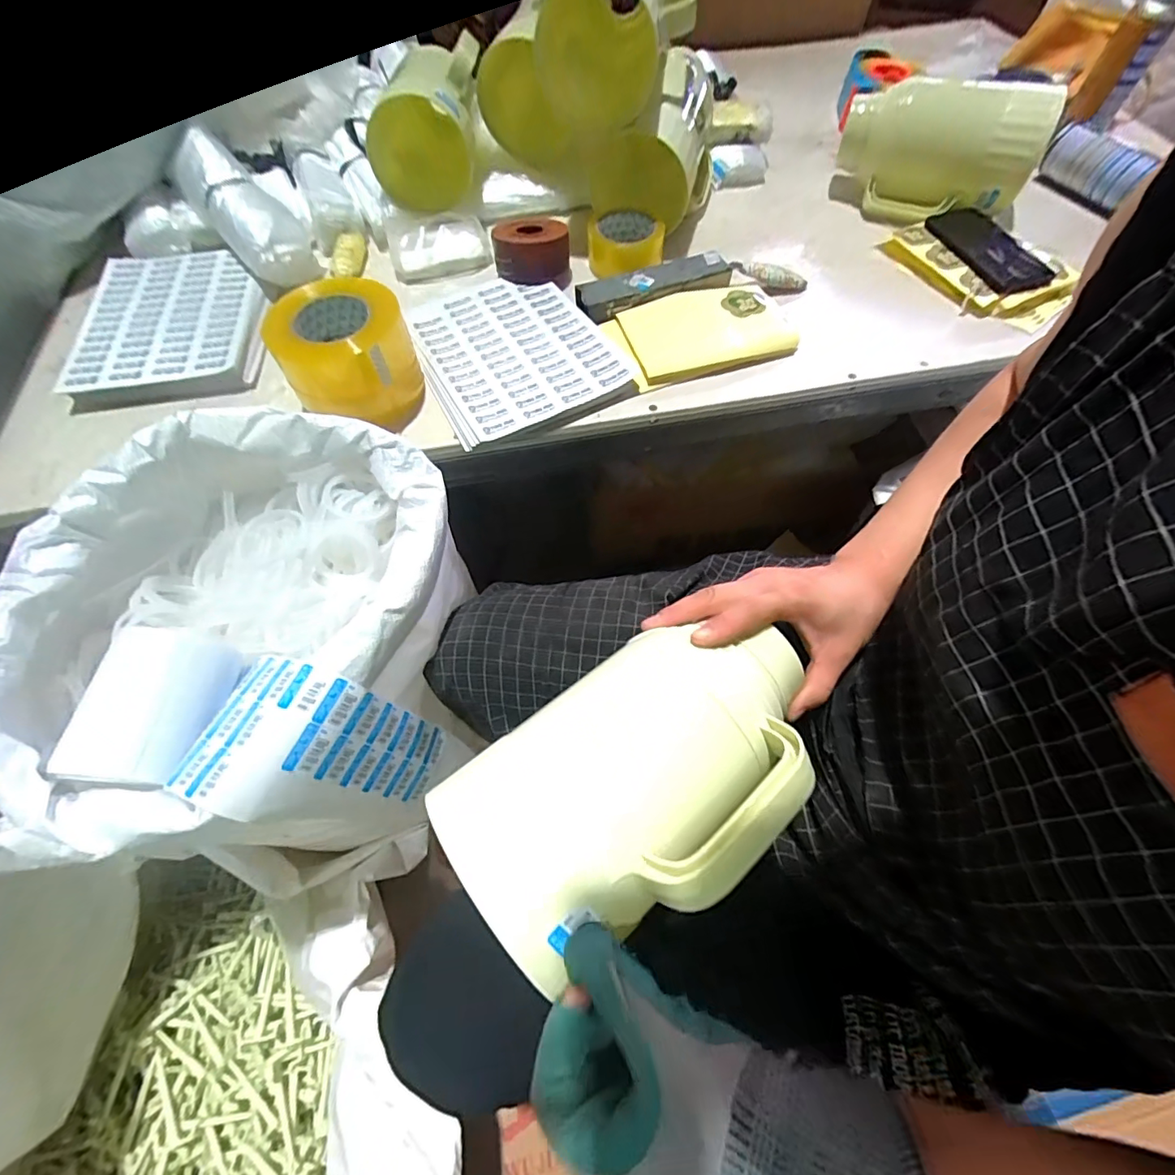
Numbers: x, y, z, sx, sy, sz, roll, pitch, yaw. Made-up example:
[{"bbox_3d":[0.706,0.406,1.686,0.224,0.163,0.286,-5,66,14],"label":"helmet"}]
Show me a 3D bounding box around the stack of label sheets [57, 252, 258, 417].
[{"bbox_3d":[-0.542,-0.352,0.668,0.216,0.029,0.297,-15,62,-6],"label":"stack of label sheets"}]

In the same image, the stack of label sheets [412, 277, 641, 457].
[{"bbox_3d":[-0.095,-0.296,0.618,0.211,0.019,0.277,-25,63,-11],"label":"stack of label sheets"}]

